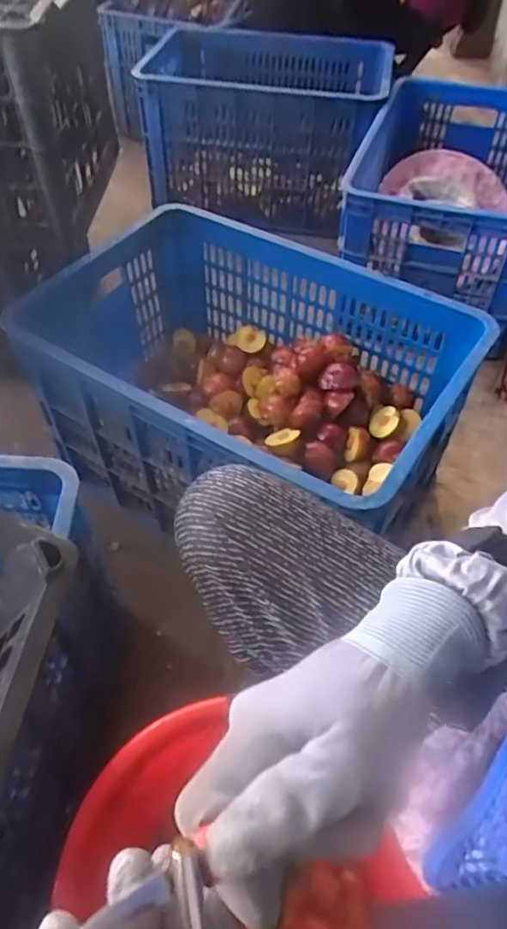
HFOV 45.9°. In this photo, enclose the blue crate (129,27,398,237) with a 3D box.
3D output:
[{"bbox_3d":[0.023,-0.829,1.482,0.587,0.303,0.416,16,53,12],"label":"blue crate"}]

